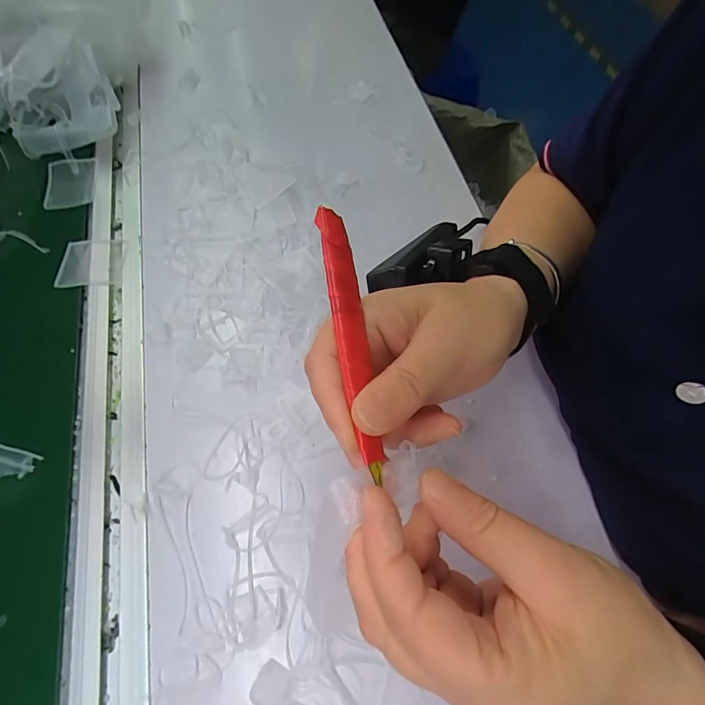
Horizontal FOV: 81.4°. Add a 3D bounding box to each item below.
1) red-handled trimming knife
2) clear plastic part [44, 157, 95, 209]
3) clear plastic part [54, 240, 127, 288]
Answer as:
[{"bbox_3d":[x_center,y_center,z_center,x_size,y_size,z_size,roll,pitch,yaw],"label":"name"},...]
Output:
[{"bbox_3d":[0.000,-0.007,0.166,0.013,0.010,0.111,-9,81,-6],"label":"red-handled trimming knife"},{"bbox_3d":[-0.254,-0.151,0.367,0.043,0.007,0.055,-6,64,-8],"label":"clear plastic part"},{"bbox_3d":[-0.210,-0.073,0.329,0.050,0.004,0.045,-2,63,-6],"label":"clear plastic part"}]

